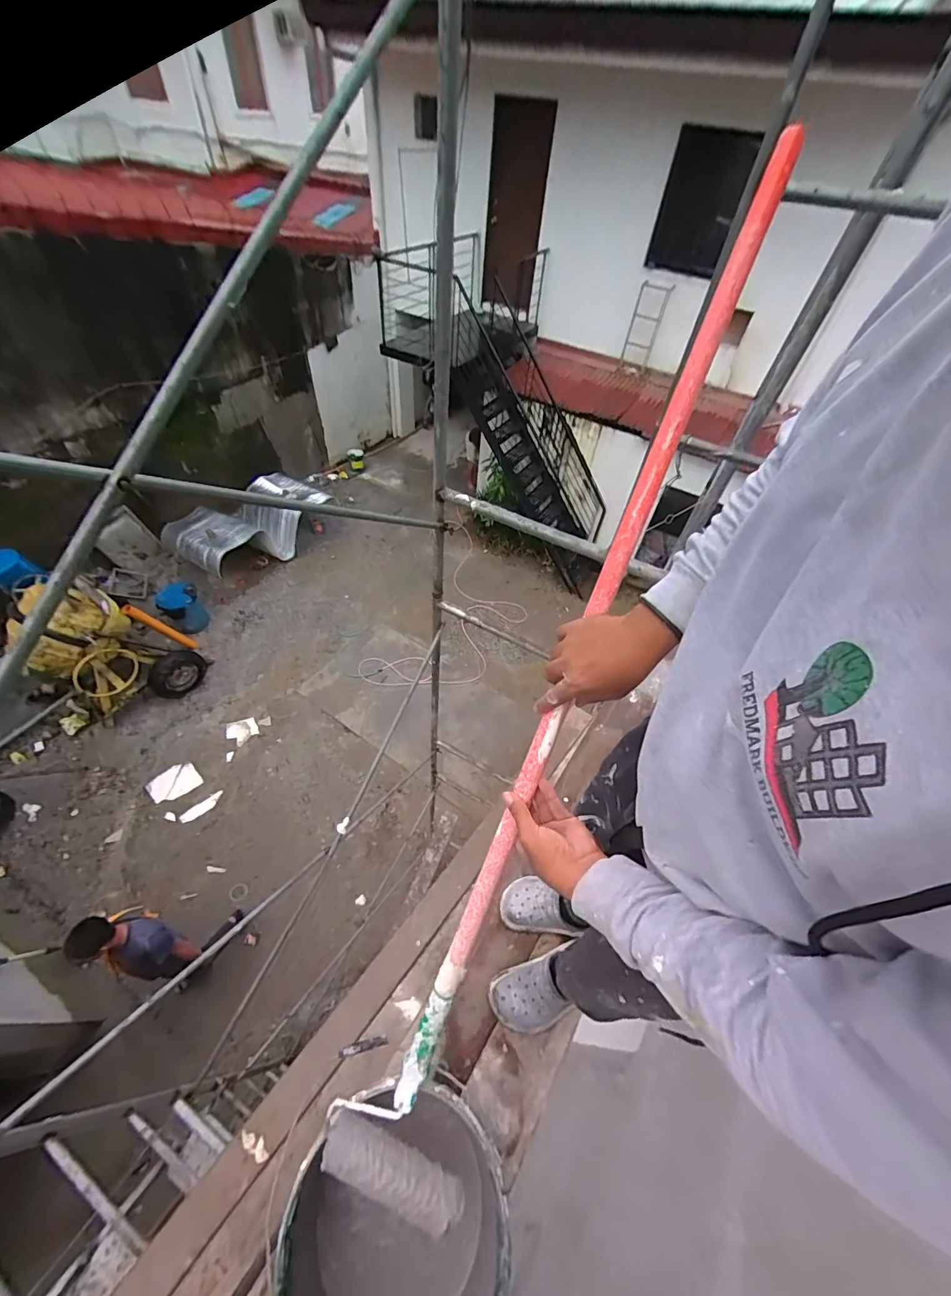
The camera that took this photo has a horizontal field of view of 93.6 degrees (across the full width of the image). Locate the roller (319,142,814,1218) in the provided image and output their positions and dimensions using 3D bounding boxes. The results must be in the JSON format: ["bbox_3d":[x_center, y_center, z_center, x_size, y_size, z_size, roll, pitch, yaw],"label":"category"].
[{"bbox_3d":[0.103,0.109,0.528,0.173,1.284,0.050,22,7,13],"label":"roller"}]

